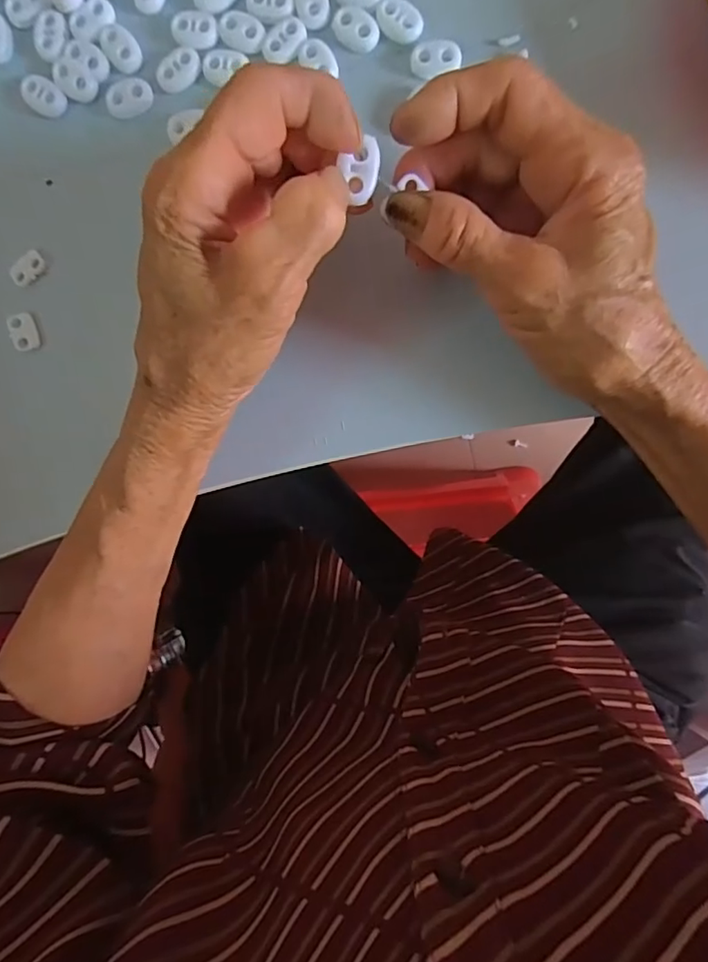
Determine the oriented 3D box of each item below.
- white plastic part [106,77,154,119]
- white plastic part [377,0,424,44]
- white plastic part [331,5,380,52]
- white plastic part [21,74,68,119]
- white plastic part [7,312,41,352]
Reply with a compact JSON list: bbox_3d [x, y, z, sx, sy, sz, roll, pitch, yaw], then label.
[{"bbox_3d":[-0.106,-0.180,0.262,0.022,0.004,0.015,-16,92,8],"label":"white plastic part"},{"bbox_3d":[0.020,-0.205,0.247,0.015,0.005,0.021,-40,89,8],"label":"white plastic part"},{"bbox_3d":[0.001,-0.203,0.250,0.022,0.004,0.014,36,98,3],"label":"white plastic part"},{"bbox_3d":[-0.148,-0.183,0.264,0.022,0.005,0.014,34,97,3],"label":"white plastic part"},{"bbox_3d":[-0.162,-0.073,0.273,0.011,0.007,0.018,-13,93,8],"label":"white plastic part"}]

